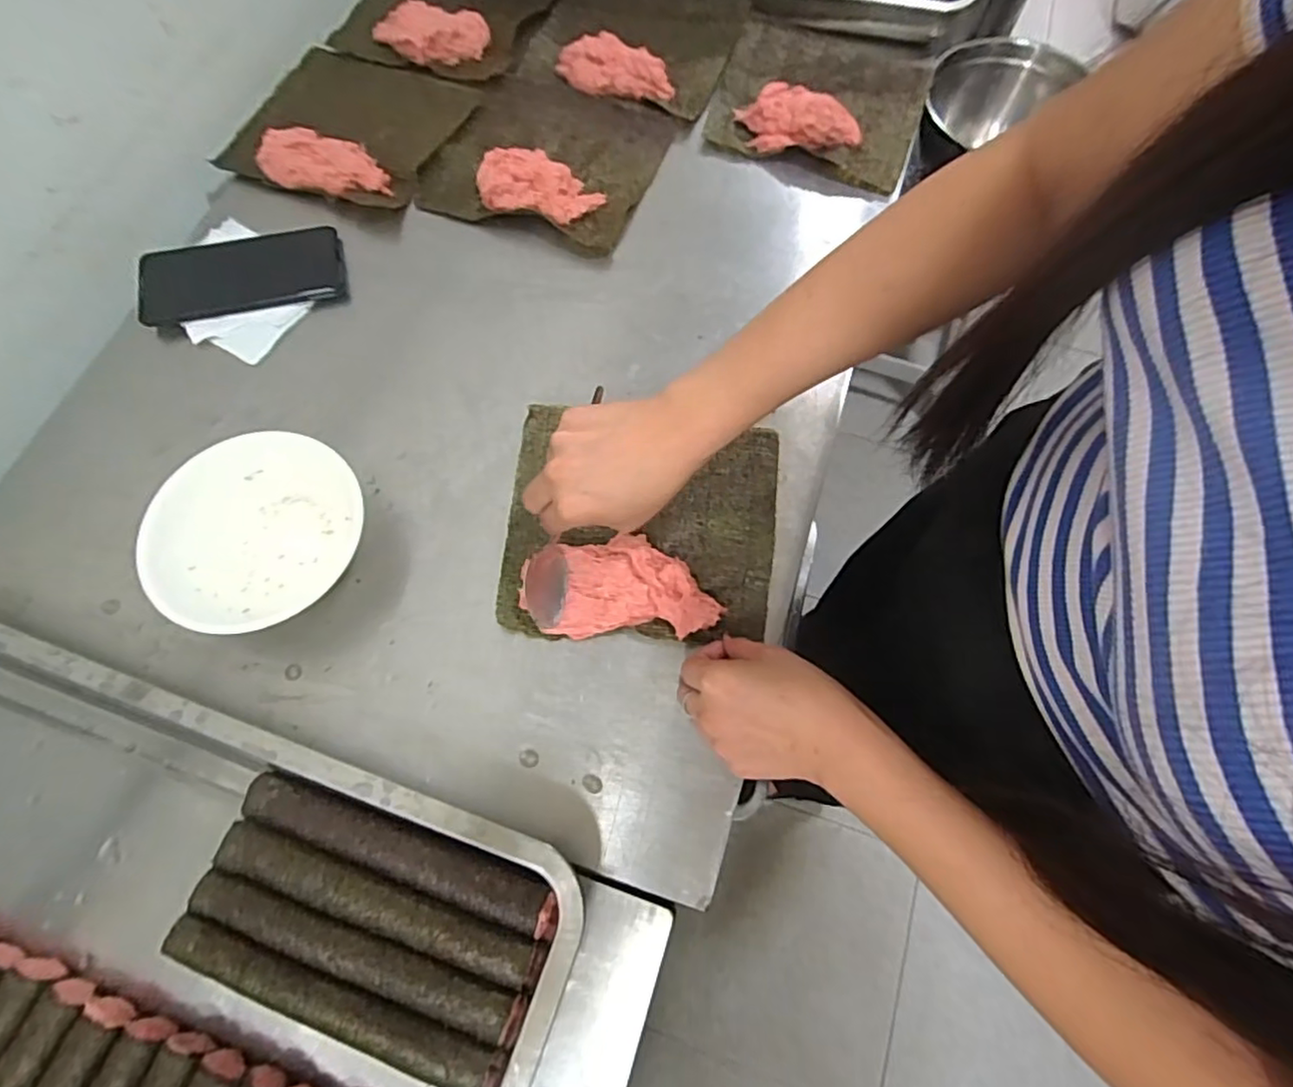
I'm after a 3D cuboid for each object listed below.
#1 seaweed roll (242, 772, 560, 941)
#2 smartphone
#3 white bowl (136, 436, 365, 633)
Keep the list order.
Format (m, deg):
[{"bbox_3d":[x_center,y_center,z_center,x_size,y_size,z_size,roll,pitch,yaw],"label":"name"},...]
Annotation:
[{"bbox_3d":[-0.150,0.188,0.396,0.202,0.025,0.029,18,71,6],"label":"seaweed roll"},{"bbox_3d":[-0.352,-0.237,0.561,0.164,0.008,0.080,-13,74,-10],"label":"smartphone"},{"bbox_3d":[-0.274,-0.007,0.459,0.133,0.049,0.147,32,73,11],"label":"white bowl"}]

